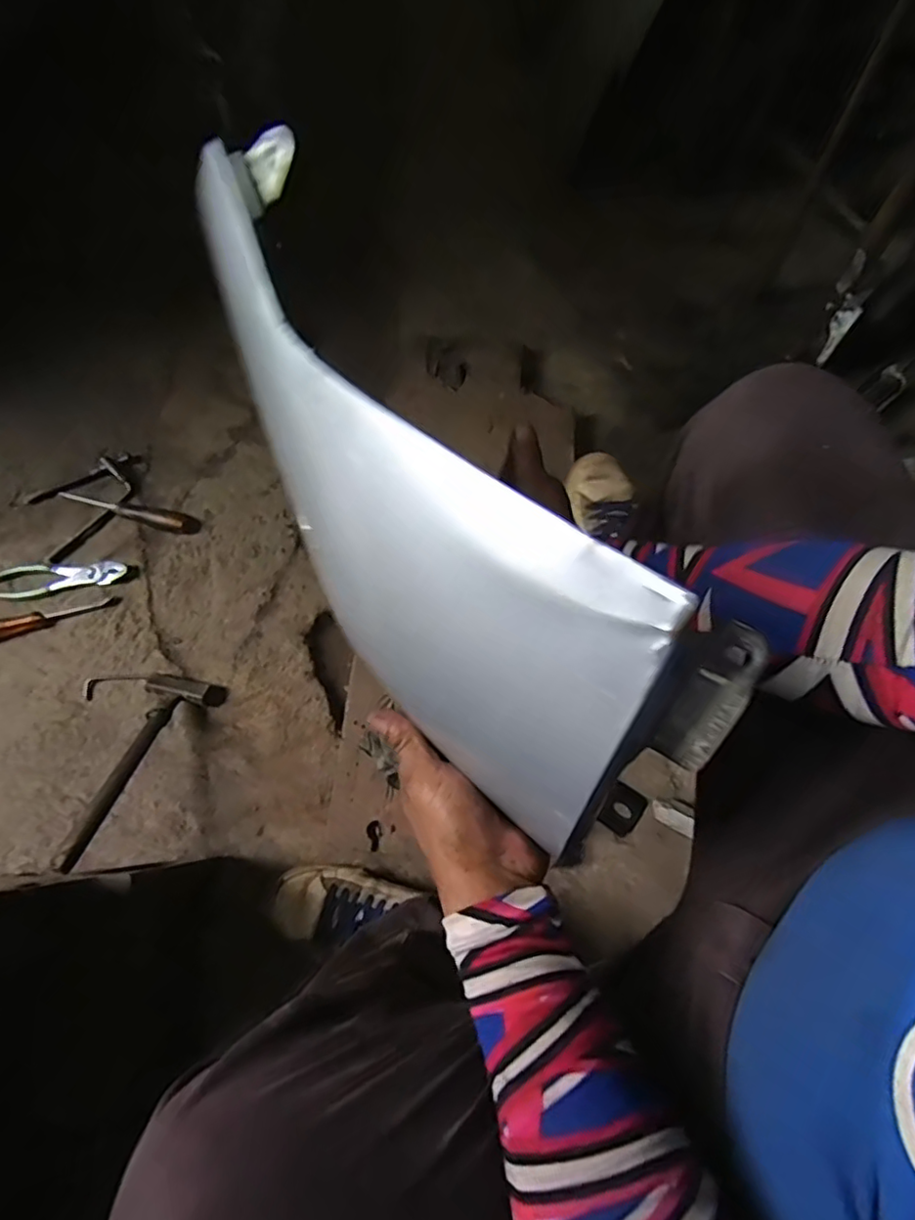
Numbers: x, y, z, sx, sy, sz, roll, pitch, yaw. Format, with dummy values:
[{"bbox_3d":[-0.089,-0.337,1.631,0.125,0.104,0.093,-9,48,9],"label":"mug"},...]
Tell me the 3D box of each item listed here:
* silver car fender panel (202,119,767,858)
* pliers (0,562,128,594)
[{"bbox_3d":[-0.032,-0.080,0.308,0.115,0.136,0.398,-36,74,-11],"label":"silver car fender panel"},{"bbox_3d":[-0.582,-0.046,0.857,0.199,0.008,0.046,-1,68,3],"label":"pliers"}]

